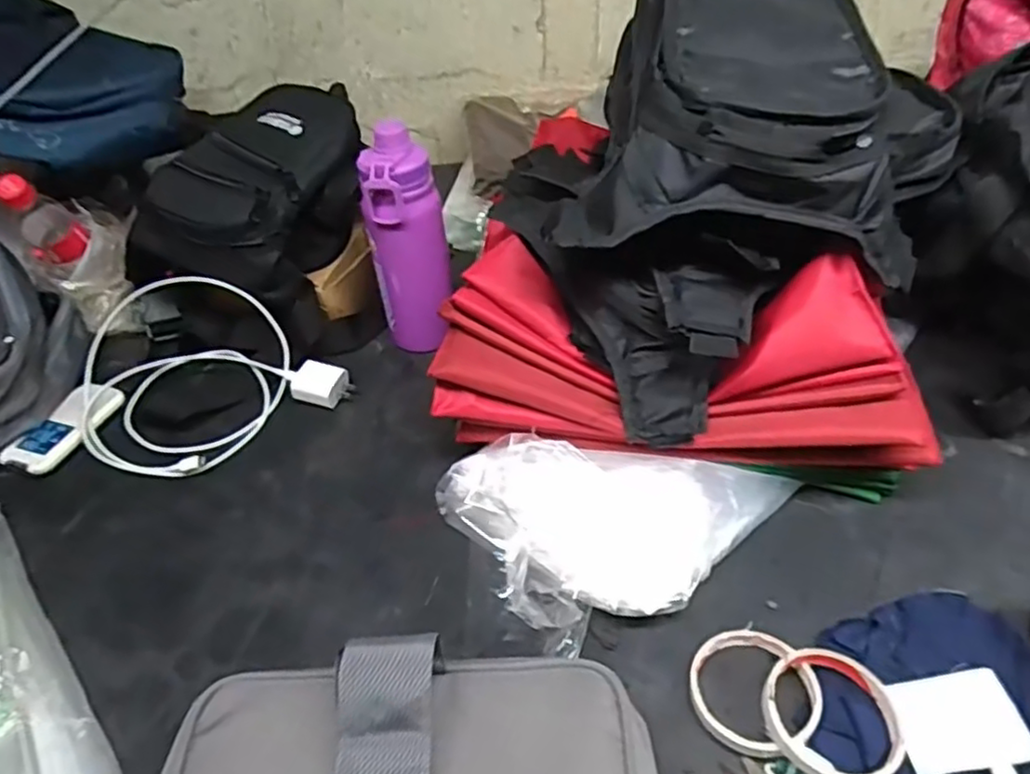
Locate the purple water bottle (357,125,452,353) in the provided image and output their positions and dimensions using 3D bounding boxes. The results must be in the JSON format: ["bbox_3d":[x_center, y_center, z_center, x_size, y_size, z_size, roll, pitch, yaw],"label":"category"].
[{"bbox_3d":[-0.110,-0.145,0.702,0.081,0.217,0.065,-13,42,-9],"label":"purple water bottle"}]

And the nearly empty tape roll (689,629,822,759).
[{"bbox_3d":[0.158,0.198,0.452,0.080,0.017,0.080,-3,41,3],"label":"nearly empty tape roll"}]

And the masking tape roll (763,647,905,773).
[{"bbox_3d":[0.199,0.205,0.429,0.083,0.023,0.084,-3,41,3],"label":"masking tape roll"}]

